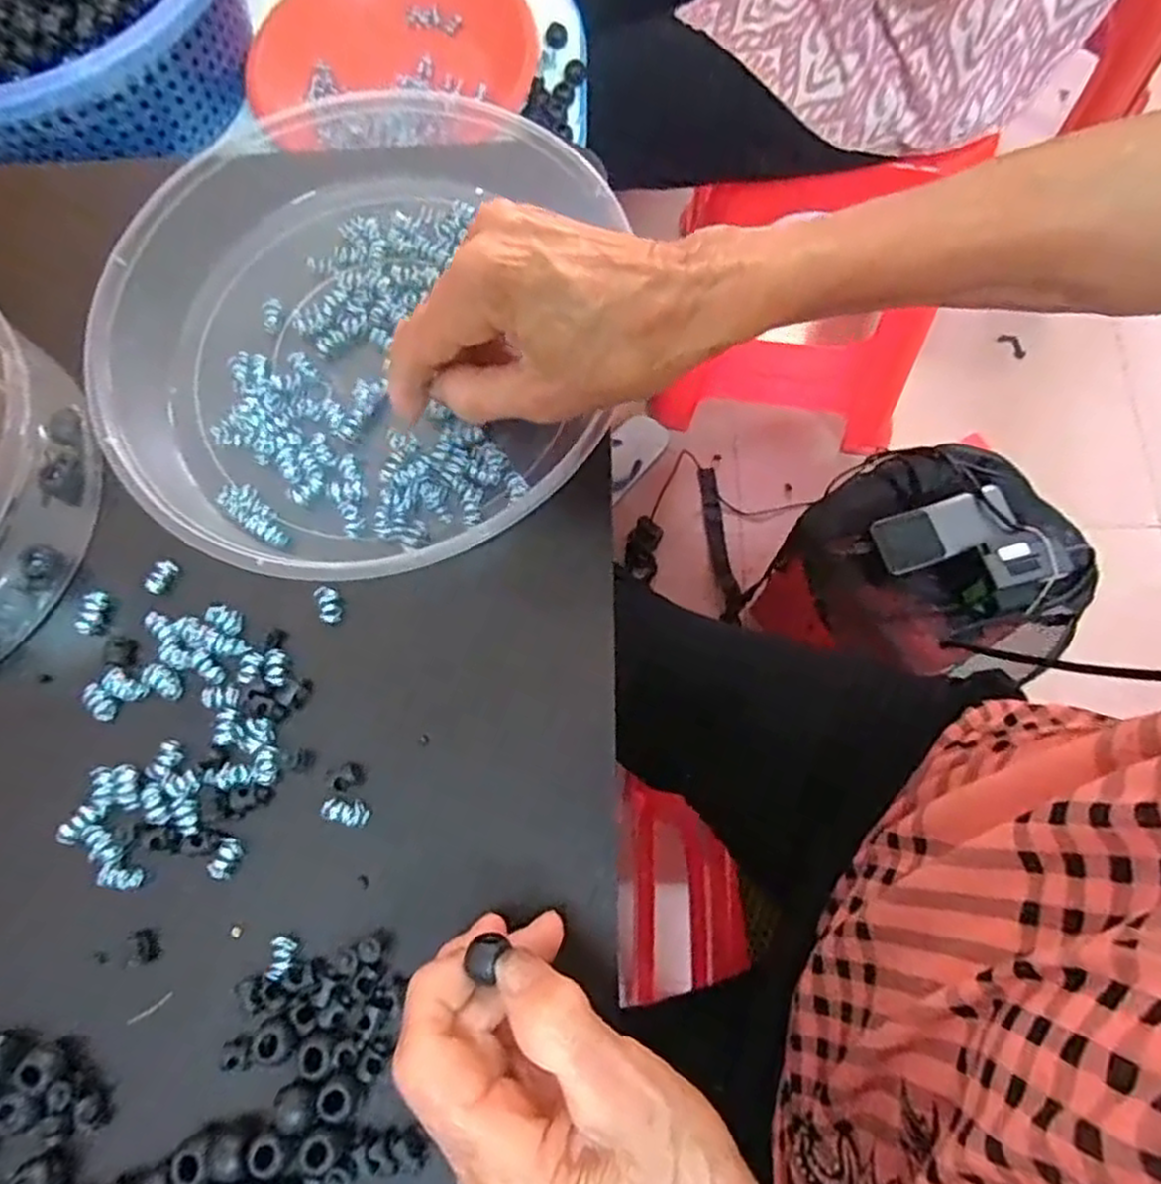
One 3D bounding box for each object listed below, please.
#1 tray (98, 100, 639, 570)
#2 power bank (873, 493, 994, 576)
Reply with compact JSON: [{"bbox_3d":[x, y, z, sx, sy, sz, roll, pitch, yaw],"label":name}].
[{"bbox_3d":[-0.100,-0.114,0.336,0.213,0.049,0.228,-1,71,2],"label":"tray"},{"bbox_3d":[0.323,-0.055,0.682,0.098,0.017,0.055,-16,74,-2],"label":"power bank"}]

